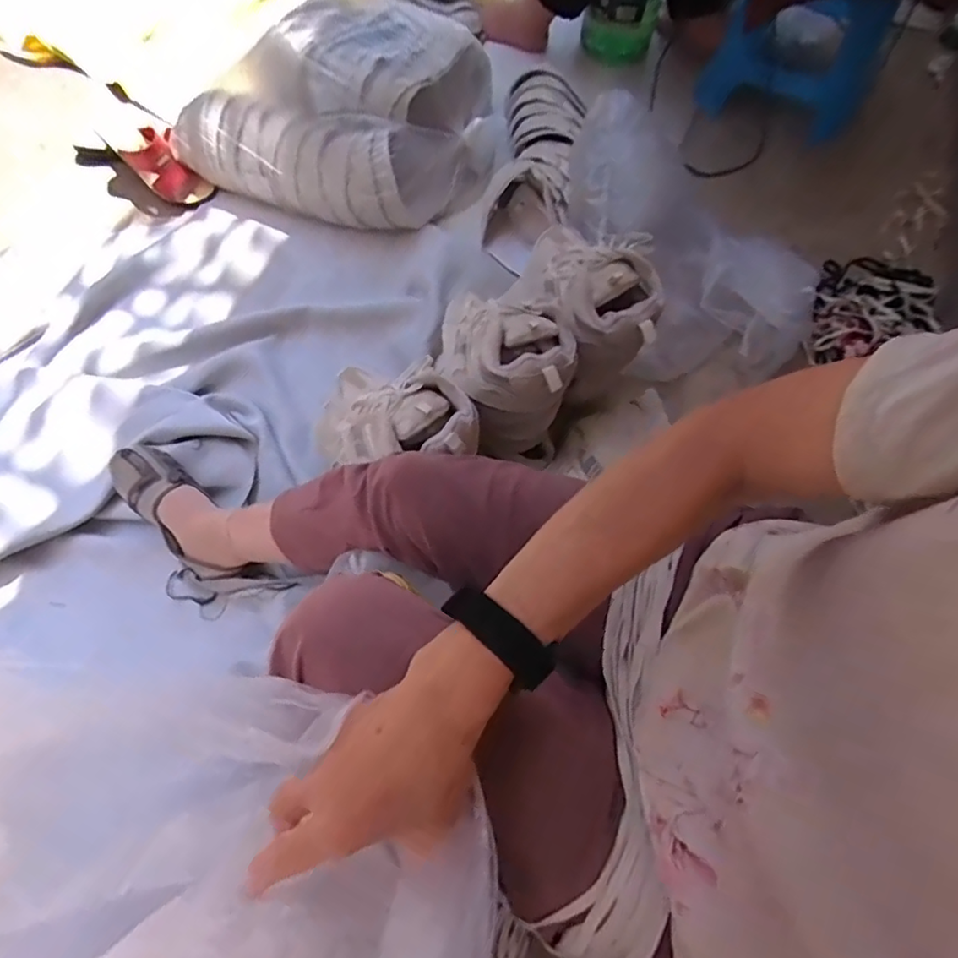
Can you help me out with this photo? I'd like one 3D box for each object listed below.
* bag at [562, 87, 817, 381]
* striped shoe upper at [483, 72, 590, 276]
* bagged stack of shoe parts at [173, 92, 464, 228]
[{"bbox_3d":[0.350,-0.398,1.020,0.500,0.190,0.265,39,65,-17],"label":"bag"},{"bbox_3d":[0.100,-0.572,1.084,0.154,0.129,0.390,12,88,3],"label":"striped shoe upper"},{"bbox_3d":[-0.293,-0.572,1.061,0.500,0.201,0.169,7,64,2],"label":"bagged stack of shoe parts"}]

